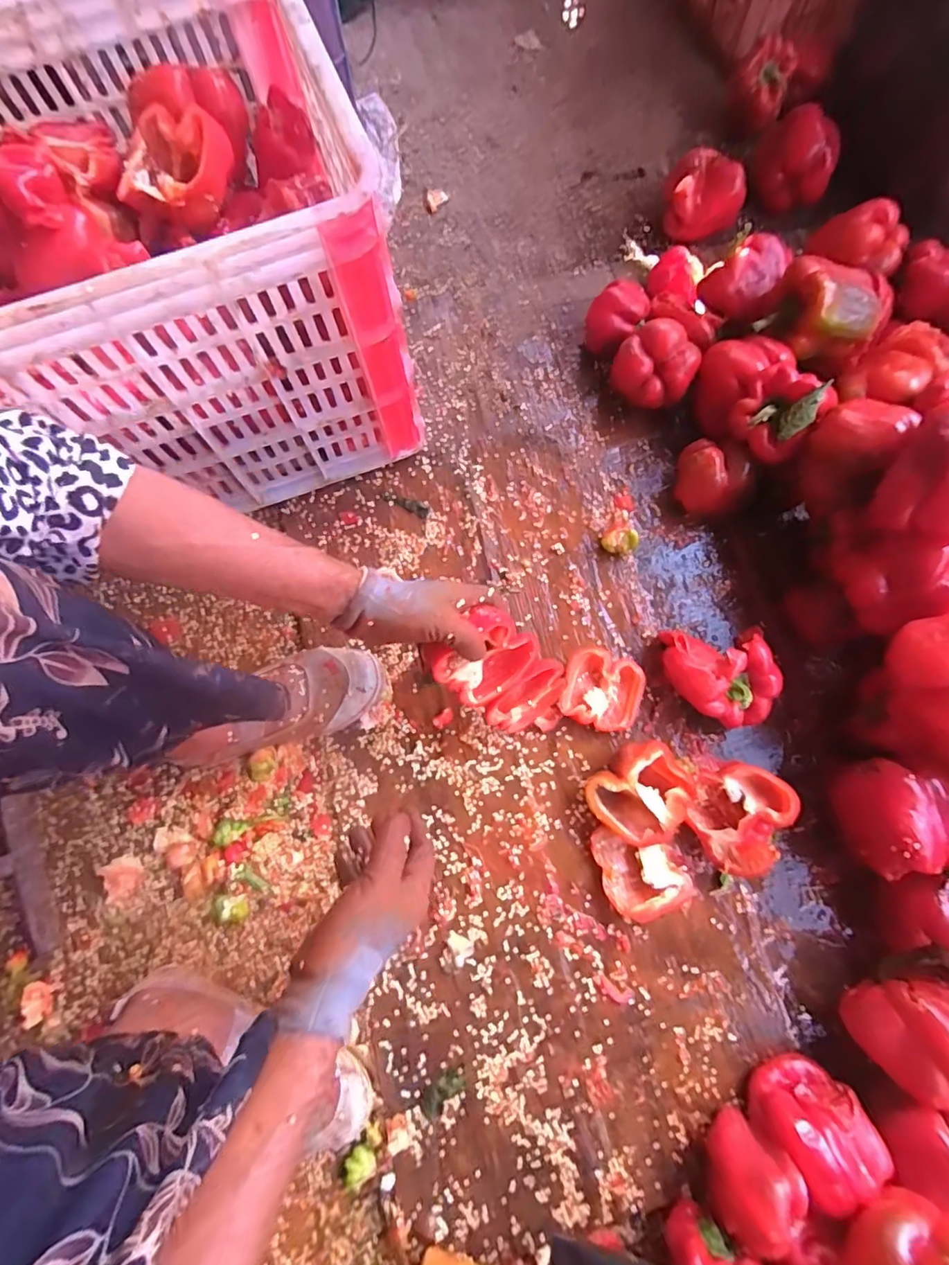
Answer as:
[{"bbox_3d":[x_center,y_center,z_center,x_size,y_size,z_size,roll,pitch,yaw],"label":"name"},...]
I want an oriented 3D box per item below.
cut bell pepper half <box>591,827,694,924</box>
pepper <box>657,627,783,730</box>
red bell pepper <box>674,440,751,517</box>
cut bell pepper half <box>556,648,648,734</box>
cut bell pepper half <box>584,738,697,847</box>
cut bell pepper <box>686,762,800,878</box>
[{"bbox_3d":[0.164,0.232,0.520,0.080,0.030,0.081,-14,77,-4],"label":"cut bell pepper half"},{"bbox_3d":[0.249,0.045,0.546,0.108,0.069,0.101,3,76,0],"label":"pepper"},{"bbox_3d":[0.268,-0.179,0.608,0.069,0.066,0.078,17,77,4],"label":"red bell pepper"},{"bbox_3d":[0.135,0.062,0.563,0.081,0.030,0.077,16,77,3],"label":"cut bell pepper half"},{"bbox_3d":[0.166,0.162,0.530,0.091,0.041,0.085,0,76,0],"label":"cut bell pepper half"},{"bbox_3d":[0.253,0.180,0.514,0.089,0.061,0.102,3,76,0],"label":"cut bell pepper"}]

